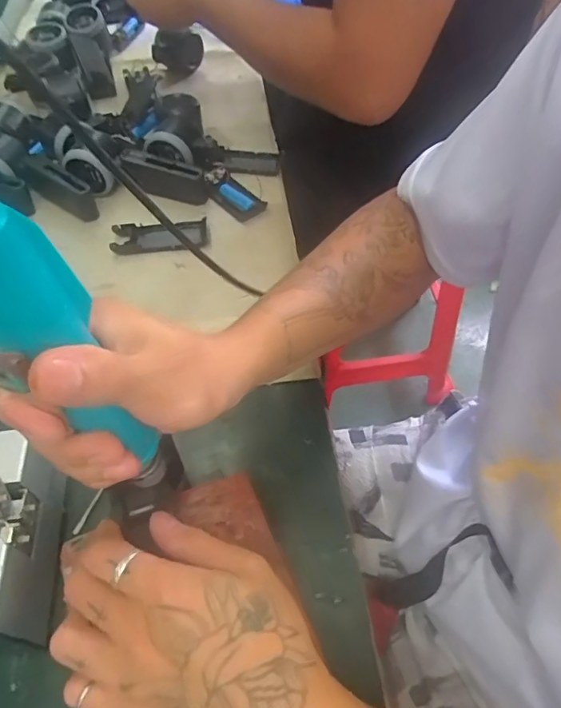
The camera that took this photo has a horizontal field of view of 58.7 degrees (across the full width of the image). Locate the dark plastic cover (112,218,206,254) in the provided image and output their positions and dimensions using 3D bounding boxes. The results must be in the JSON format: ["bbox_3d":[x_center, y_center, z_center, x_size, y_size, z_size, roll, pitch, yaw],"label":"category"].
[{"bbox_3d":[-0.132,-0.129,0.548,0.100,0.015,0.041,-9,55,-5],"label":"dark plastic cover"}]

